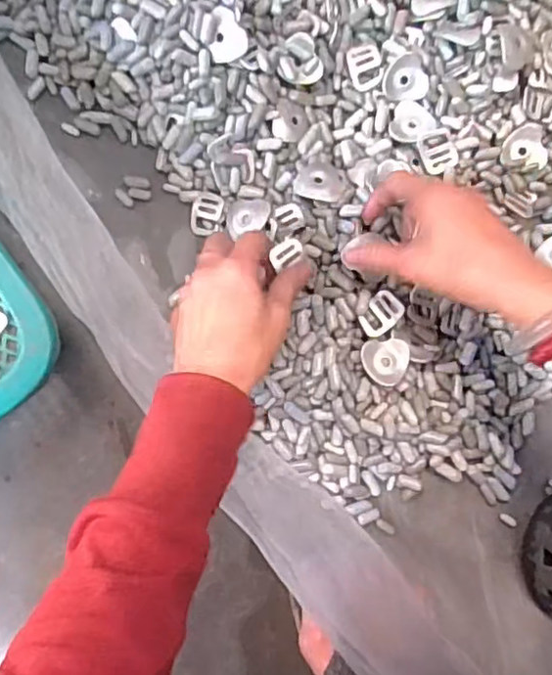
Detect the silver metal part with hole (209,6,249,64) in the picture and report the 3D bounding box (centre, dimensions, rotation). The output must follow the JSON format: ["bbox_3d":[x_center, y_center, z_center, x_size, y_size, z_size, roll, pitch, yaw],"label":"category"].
[{"bbox_3d":[-0.033,-0.215,0.446,0.026,0.004,0.035,11,117,-6],"label":"silver metal part with hole"}]

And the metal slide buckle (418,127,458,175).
[{"bbox_3d":[0.125,-0.144,0.482,0.026,0.004,0.034,-21,91,13],"label":"metal slide buckle"}]

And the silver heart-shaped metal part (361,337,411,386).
[{"bbox_3d":[0.079,0.018,0.451,0.034,0.013,0.033,-2,88,-5],"label":"silver heart-shaped metal part"}]

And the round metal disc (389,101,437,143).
[{"bbox_3d":[0.107,-0.167,0.485,0.032,0.008,0.034,0,88,-5],"label":"round metal disc"}]

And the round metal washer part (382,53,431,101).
[{"bbox_3d":[0.100,-0.202,0.484,0.034,0.005,0.034,1,107,5],"label":"round metal washer part"}]

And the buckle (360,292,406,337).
[{"bbox_3d":[0.076,-0.017,0.454,0.024,0.004,0.033,44,96,4],"label":"buckle"}]

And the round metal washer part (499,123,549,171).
[{"bbox_3d":[0.196,-0.149,0.487,0.037,0.008,0.033,4,87,-5],"label":"round metal washer part"}]

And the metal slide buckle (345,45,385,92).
[{"bbox_3d":[0.070,-0.212,0.487,0.025,0.005,0.034,-15,89,-5],"label":"metal slide buckle"}]

